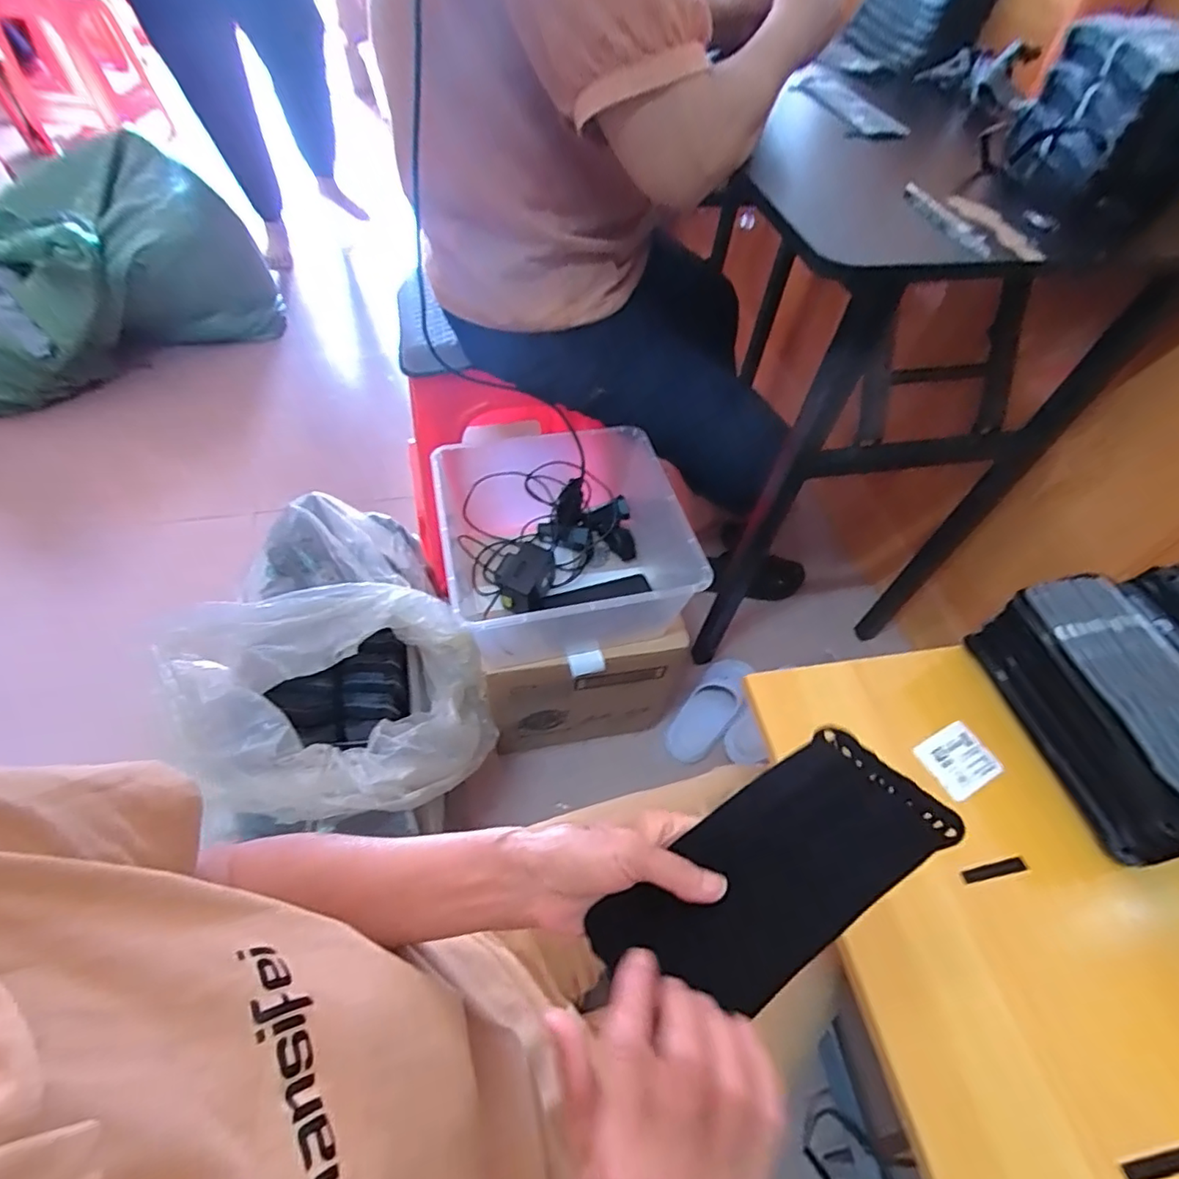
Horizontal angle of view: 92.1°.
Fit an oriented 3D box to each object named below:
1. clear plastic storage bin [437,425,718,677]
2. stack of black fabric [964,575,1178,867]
[{"bbox_3d":[-0.036,-0.053,0.786,0.331,0.169,0.314,-7,55,-9],"label":"clear plastic storage bin"},{"bbox_3d":[0.416,0.099,0.451,0.087,0.089,0.202,-7,55,-9],"label":"stack of black fabric"}]

